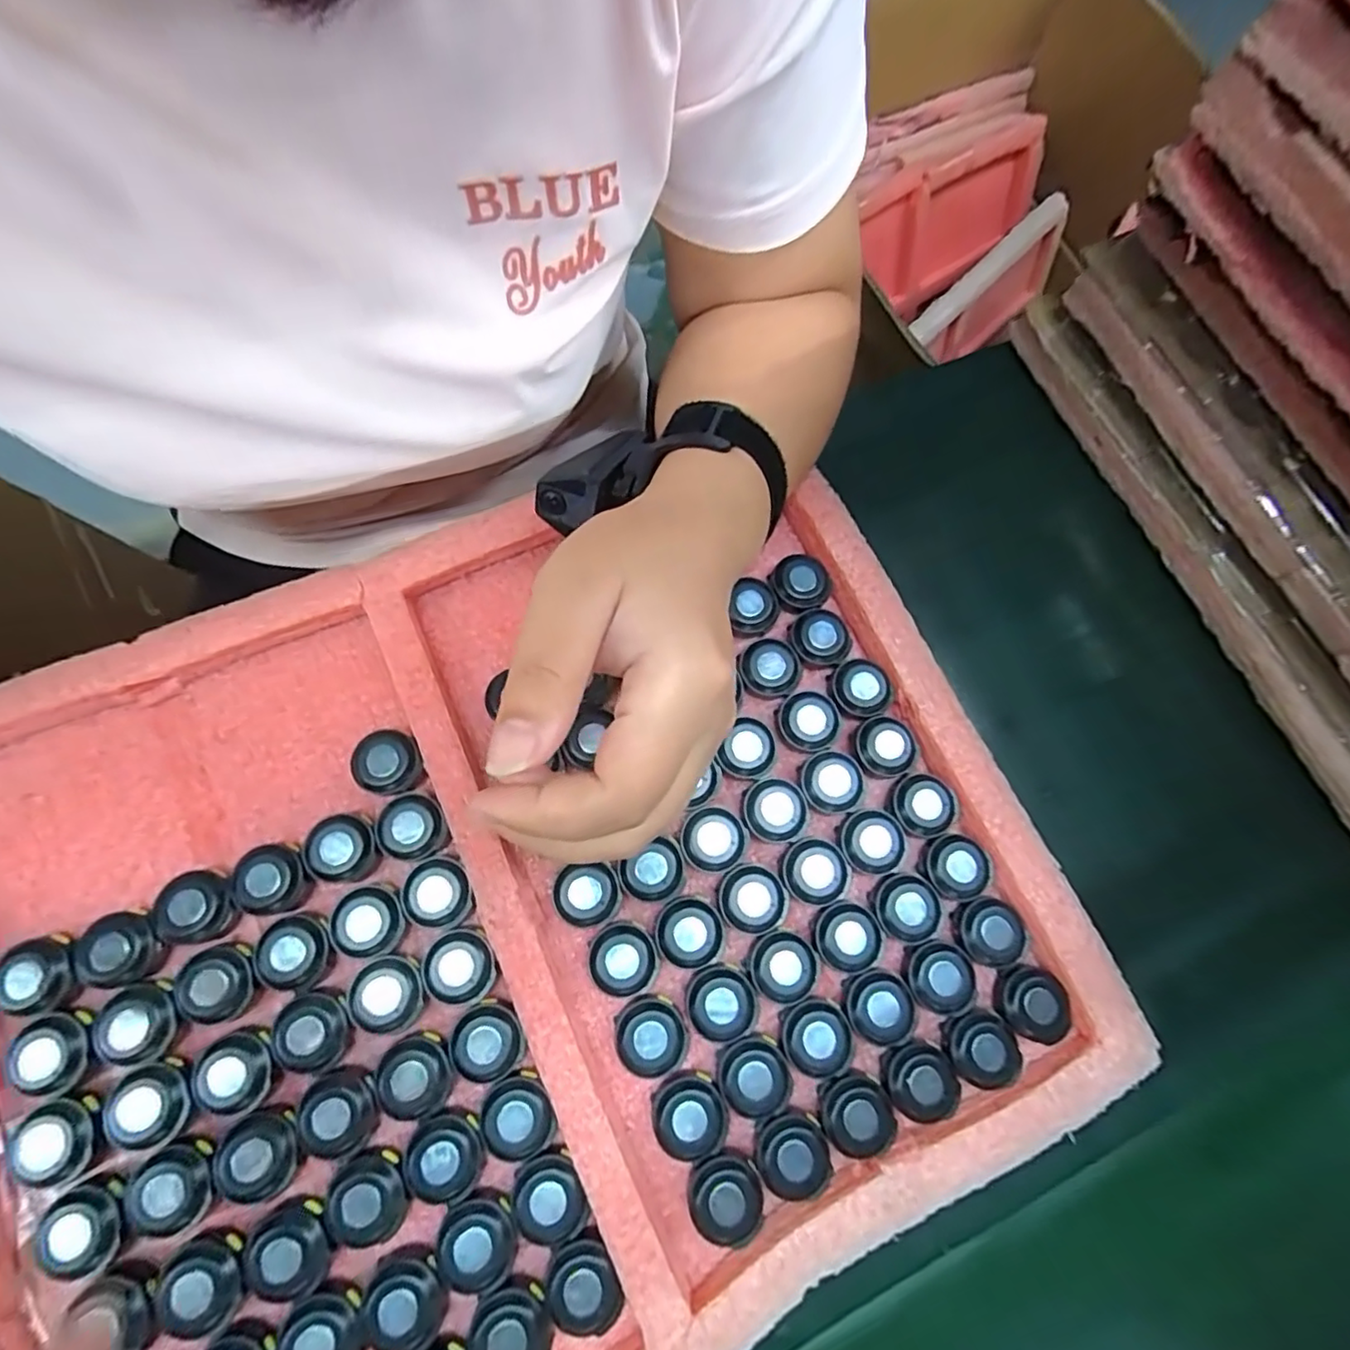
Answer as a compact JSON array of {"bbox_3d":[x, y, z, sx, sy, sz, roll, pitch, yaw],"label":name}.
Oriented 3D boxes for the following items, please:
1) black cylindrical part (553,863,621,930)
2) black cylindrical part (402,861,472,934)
[{"bbox_3d":[-0.039,0.098,0.269,0.028,0.013,0.026,1,77,-4],"label":"black cylindrical part"},{"bbox_3d":[-0.103,0.096,0.266,0.029,0.011,0.029,1,77,-4],"label":"black cylindrical part"}]

